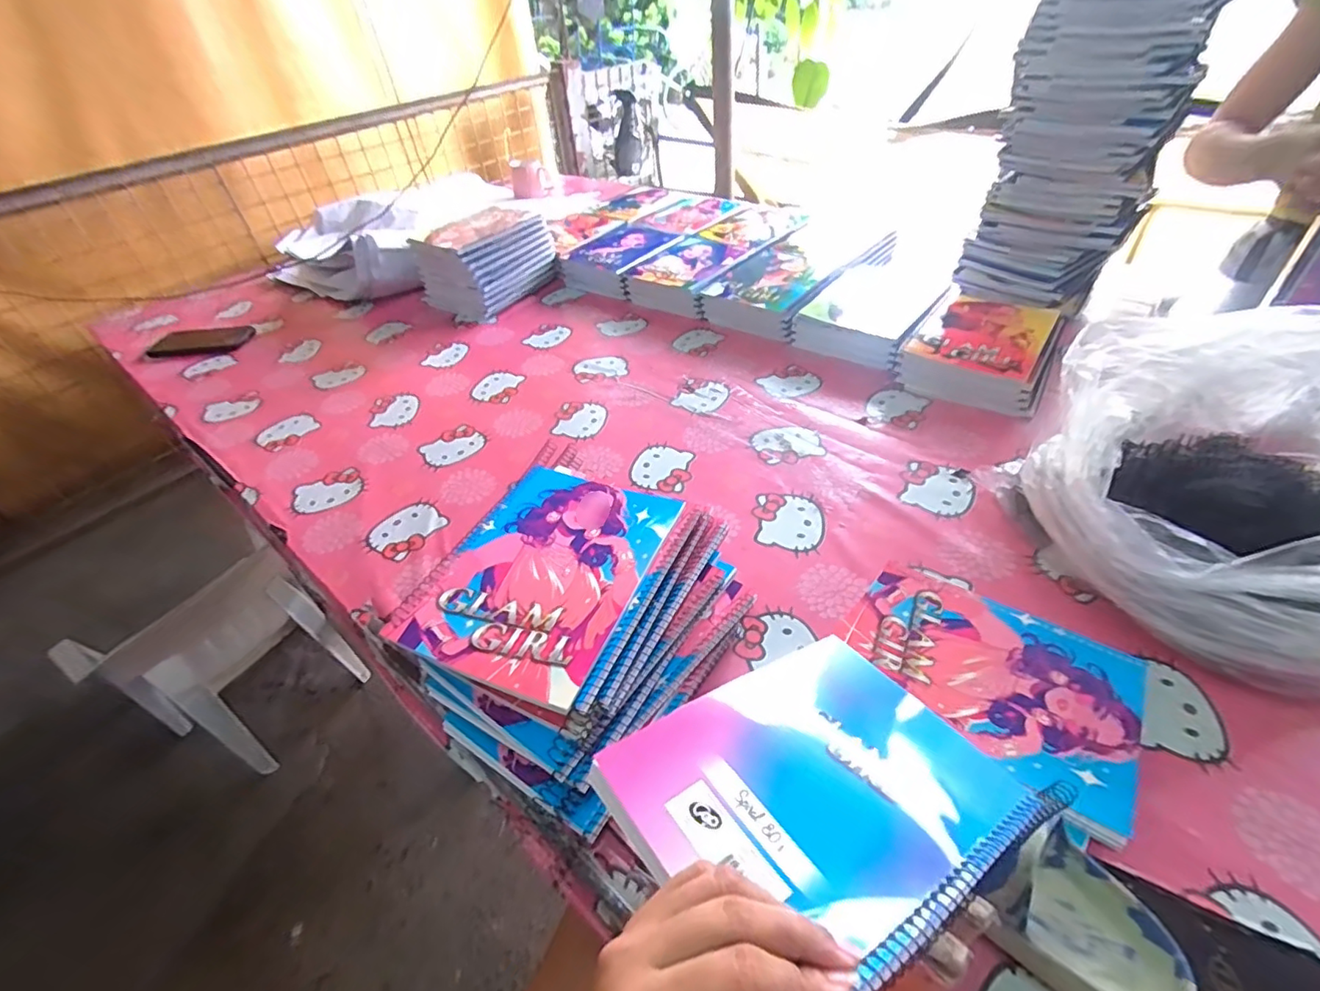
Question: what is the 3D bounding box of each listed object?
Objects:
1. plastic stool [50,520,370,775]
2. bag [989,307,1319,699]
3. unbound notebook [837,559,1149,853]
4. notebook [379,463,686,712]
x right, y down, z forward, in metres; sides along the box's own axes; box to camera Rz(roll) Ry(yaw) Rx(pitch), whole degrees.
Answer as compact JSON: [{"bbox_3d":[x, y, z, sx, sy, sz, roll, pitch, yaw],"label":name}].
[{"bbox_3d":[-0.944,0.341,1.252,0.307,0.513,0.363,19,48,25],"label":"plastic stool"},{"bbox_3d":[0.455,-0.007,0.458,0.273,0.172,0.261,15,47,22],"label":"bag"},{"bbox_3d":[0.250,0.140,0.449,0.204,0.016,0.145,24,51,30],"label":"unbound notebook"},{"bbox_3d":[-0.086,0.052,0.437,0.150,0.017,0.199,10,45,18],"label":"notebook"}]

